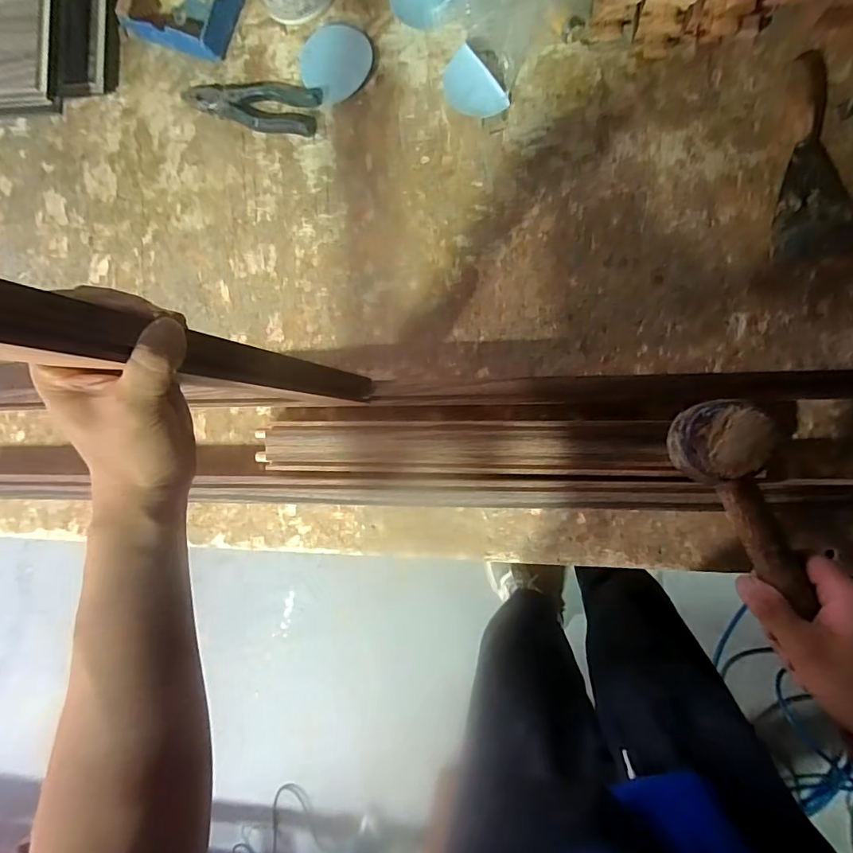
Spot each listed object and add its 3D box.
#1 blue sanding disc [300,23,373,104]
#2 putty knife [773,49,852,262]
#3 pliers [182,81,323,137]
[{"bbox_3d":[-0.118,-0.473,0.600,0.091,0.010,0.090,0,90,10],"label":"blue sanding disc"},{"bbox_3d":[0.422,-0.298,0.502,0.079,0.018,0.224,-2,90,10],"label":"putty knife"},{"bbox_3d":[-0.235,-0.431,0.616,0.194,0.018,0.062,16,93,9],"label":"pliers"}]

